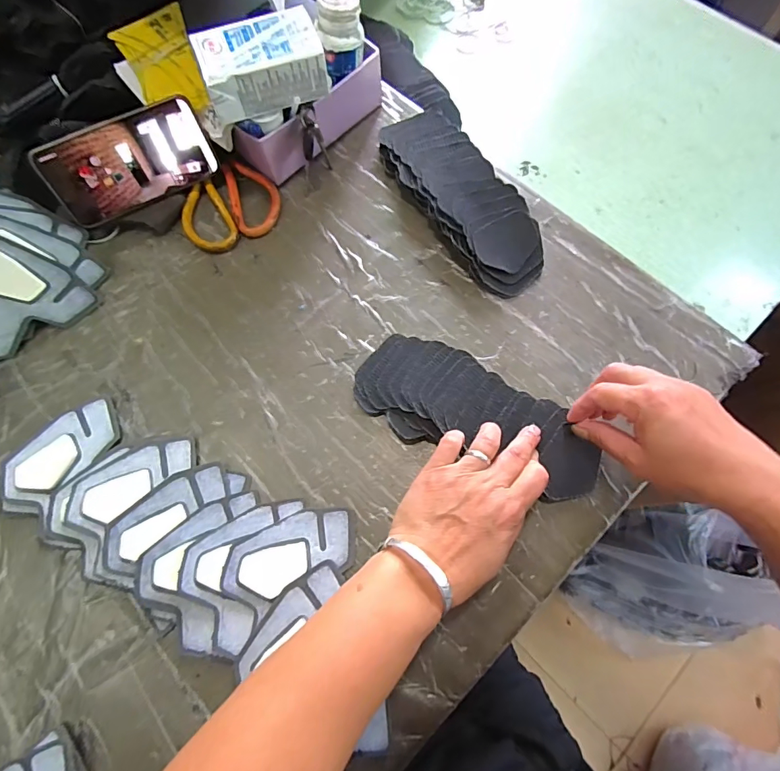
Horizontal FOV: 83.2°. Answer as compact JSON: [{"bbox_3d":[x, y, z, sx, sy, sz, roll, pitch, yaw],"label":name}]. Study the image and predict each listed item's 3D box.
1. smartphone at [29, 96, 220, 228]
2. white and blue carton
[{"bbox_3d":[-0.262,-0.226,0.445,0.157,0.074,0.011,-27,42,-7],"label":"smartphone"},{"bbox_3d":[-0.120,-0.296,0.407,0.112,0.045,0.067,-19,72,-6],"label":"white and blue carton"}]

